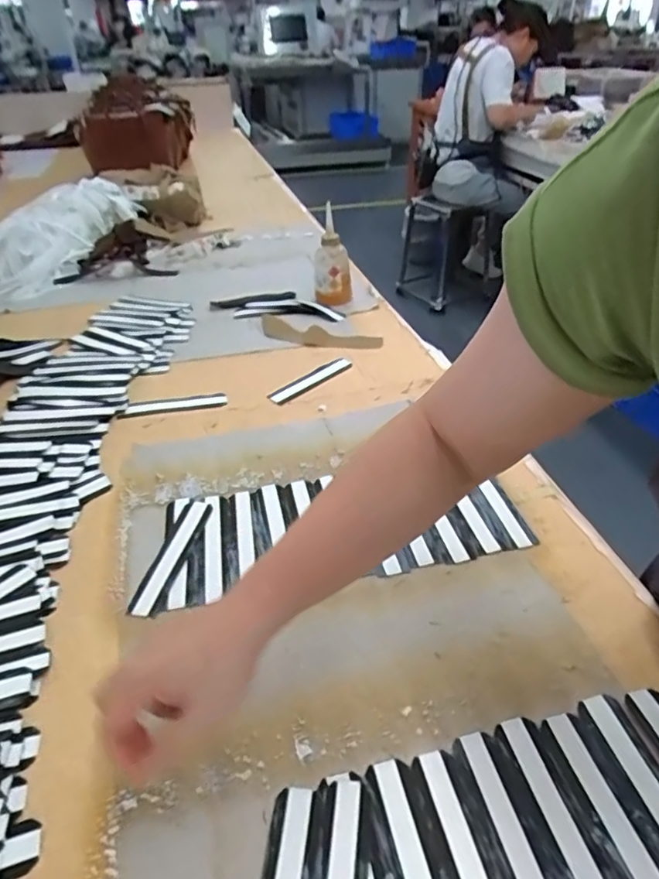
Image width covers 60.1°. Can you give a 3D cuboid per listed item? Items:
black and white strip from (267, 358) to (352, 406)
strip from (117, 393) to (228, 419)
[{"bbox_3d":[-0.025,-0.083,0.790,0.028,0.007,0.141,30,47,35],"label":"black and white strip"},{"bbox_3d":[-0.206,-0.045,0.754,0.137,0.004,0.026,-9,50,-10],"label":"strip"}]

